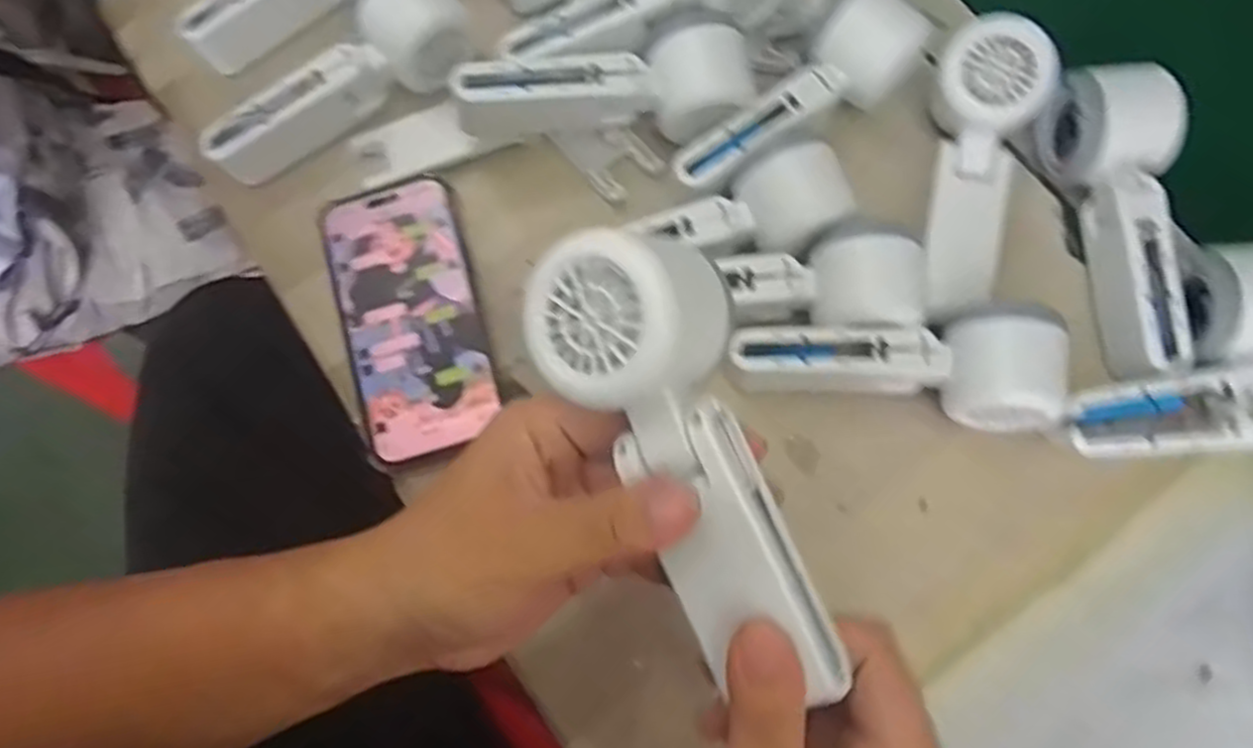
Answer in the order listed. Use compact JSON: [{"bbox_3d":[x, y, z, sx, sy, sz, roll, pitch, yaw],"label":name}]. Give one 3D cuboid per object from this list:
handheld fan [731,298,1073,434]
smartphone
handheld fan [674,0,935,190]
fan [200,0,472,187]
[{"bbox_3d":[0.139,-0.010,0.412,0.165,0.047,0.058,7,76,4],"label":"handheld fan"},{"bbox_3d":[-0.121,-0.032,0.443,0.080,0.009,0.161,-13,76,-1],"label":"smartphone"},{"bbox_3d":[0.098,-0.154,0.443,0.162,0.048,0.052,-42,78,-8],"label":"handheld fan"},{"bbox_3d":[-0.167,-0.169,0.448,0.164,0.047,0.050,-35,77,-7],"label":"fan"}]

